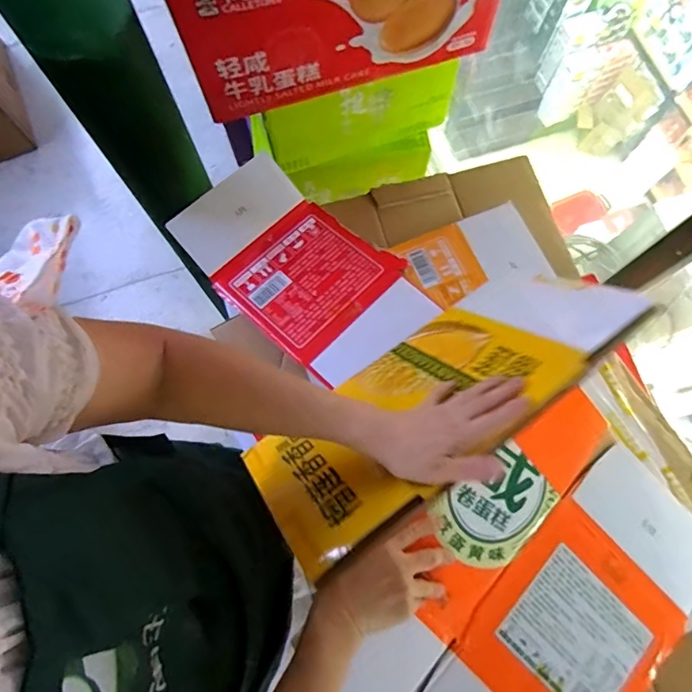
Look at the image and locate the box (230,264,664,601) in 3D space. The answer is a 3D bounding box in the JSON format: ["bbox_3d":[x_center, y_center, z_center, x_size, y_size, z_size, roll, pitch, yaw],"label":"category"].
[{"bbox_3d":[0.097,0.043,0.504,0.419,0.214,0.014,-33,119,-13],"label":"box"}]

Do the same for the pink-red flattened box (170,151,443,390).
[{"bbox_3d":[-0.063,-0.108,0.677,0.349,0.047,0.200,41,78,10],"label":"pink-red flattened box"}]

